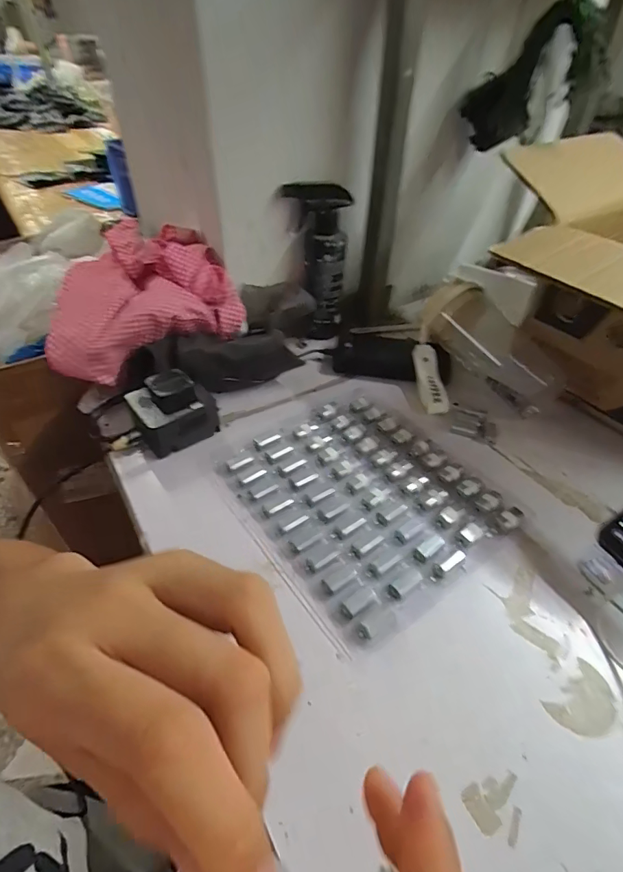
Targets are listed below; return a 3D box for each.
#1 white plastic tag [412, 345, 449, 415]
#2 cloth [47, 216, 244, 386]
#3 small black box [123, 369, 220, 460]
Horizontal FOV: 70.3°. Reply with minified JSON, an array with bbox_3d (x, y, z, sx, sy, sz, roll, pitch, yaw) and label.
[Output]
[{"bbox_3d":[0.151,-0.075,0.565,0.034,0.017,0.105,-1,60,-3],"label":"white plastic tag"},{"bbox_3d":[-0.252,-0.189,0.578,0.231,0.094,0.233,-32,53,-31],"label":"cloth"},{"bbox_3d":[-0.151,-0.024,0.488,0.079,0.057,0.076,-23,49,-24],"label":"small black box"}]

